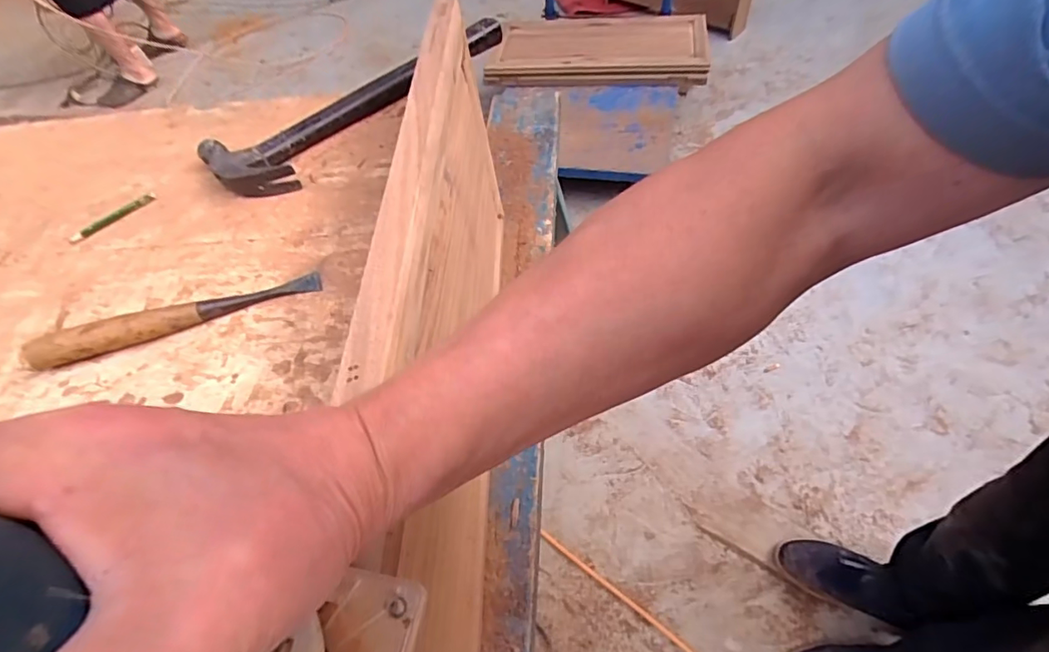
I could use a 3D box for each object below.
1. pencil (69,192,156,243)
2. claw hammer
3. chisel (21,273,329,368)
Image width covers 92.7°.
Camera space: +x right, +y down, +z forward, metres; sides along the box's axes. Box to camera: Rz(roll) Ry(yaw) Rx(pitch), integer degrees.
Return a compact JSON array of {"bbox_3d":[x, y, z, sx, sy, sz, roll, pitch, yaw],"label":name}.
[{"bbox_3d":[-0.455,-0.120,0.552,0.094,0.009,0.010,-38,58,-19],"label":"pencil"},{"bbox_3d":[-0.177,-0.267,0.609,0.403,0.034,0.116,-32,57,-16],"label":"claw hammer"},{"bbox_3d":[-0.307,-0.010,0.446,0.240,0.028,0.021,-20,54,-7],"label":"chisel"}]

